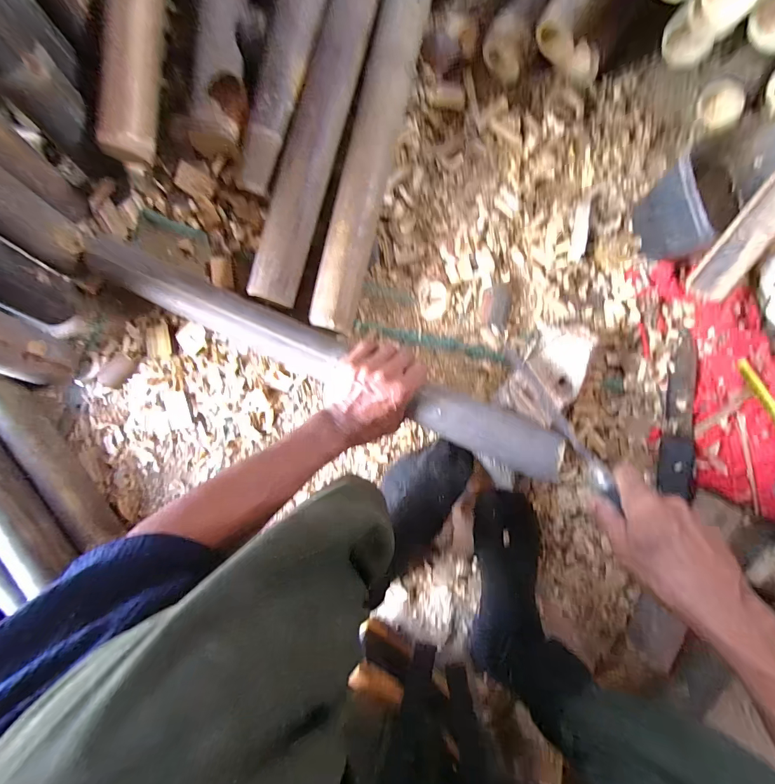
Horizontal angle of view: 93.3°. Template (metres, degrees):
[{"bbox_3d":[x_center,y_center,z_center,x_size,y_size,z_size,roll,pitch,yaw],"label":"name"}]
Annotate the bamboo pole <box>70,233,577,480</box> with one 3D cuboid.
[{"bbox_3d":[-0.103,-0.057,0.468,0.658,0.056,0.061,25,92,8],"label":"bamboo pole"}]

